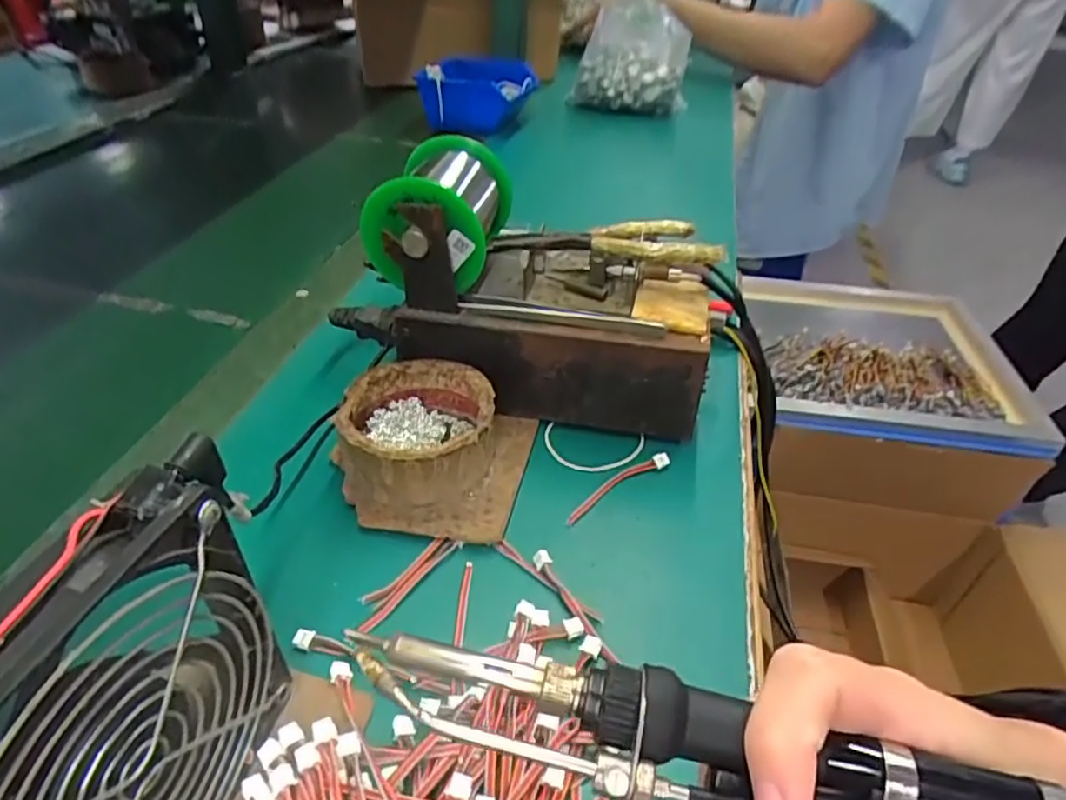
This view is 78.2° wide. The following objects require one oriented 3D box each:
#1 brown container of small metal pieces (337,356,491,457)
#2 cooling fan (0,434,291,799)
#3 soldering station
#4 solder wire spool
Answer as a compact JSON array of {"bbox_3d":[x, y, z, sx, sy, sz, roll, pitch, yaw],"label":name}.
[{"bbox_3d":[-0.063,0.015,0.363,0.079,0.039,0.081,2,40,-2],"label":"brown container of small metal pieces"},{"bbox_3d":[-0.122,0.101,0.190,0.031,0.127,0.121,13,41,12],"label":"cooling fan"},{"bbox_3d":[-0.007,-0.060,0.407,0.223,0.108,0.111,8,40,6],"label":"soldering station"},{"bbox_3d":[-0.053,-0.111,0.380,0.067,0.057,0.092,8,40,6],"label":"solder wire spool"}]

